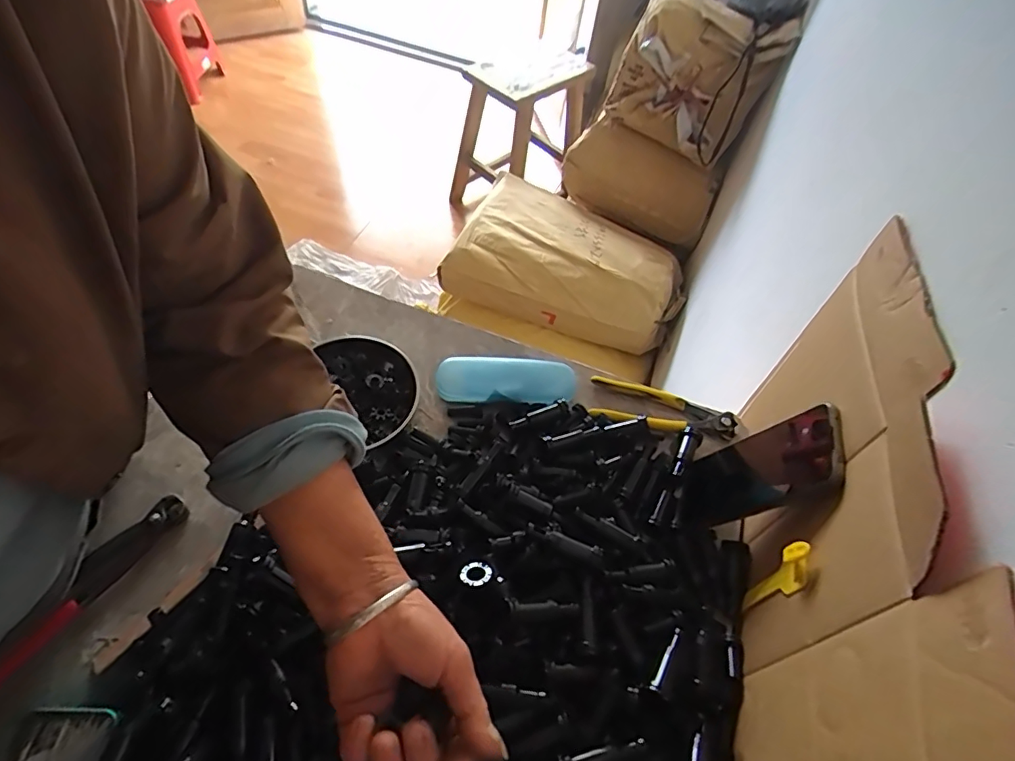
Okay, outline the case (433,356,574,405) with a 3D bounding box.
[{"bbox_3d":[-0.002,0.000,0.558,0.146,0.026,0.046,5,55,-4],"label":"case"}]

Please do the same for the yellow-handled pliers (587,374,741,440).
[{"bbox_3d":[0.173,0.031,0.571,0.163,0.026,0.063,11,54,0],"label":"yellow-handled pliers"}]

